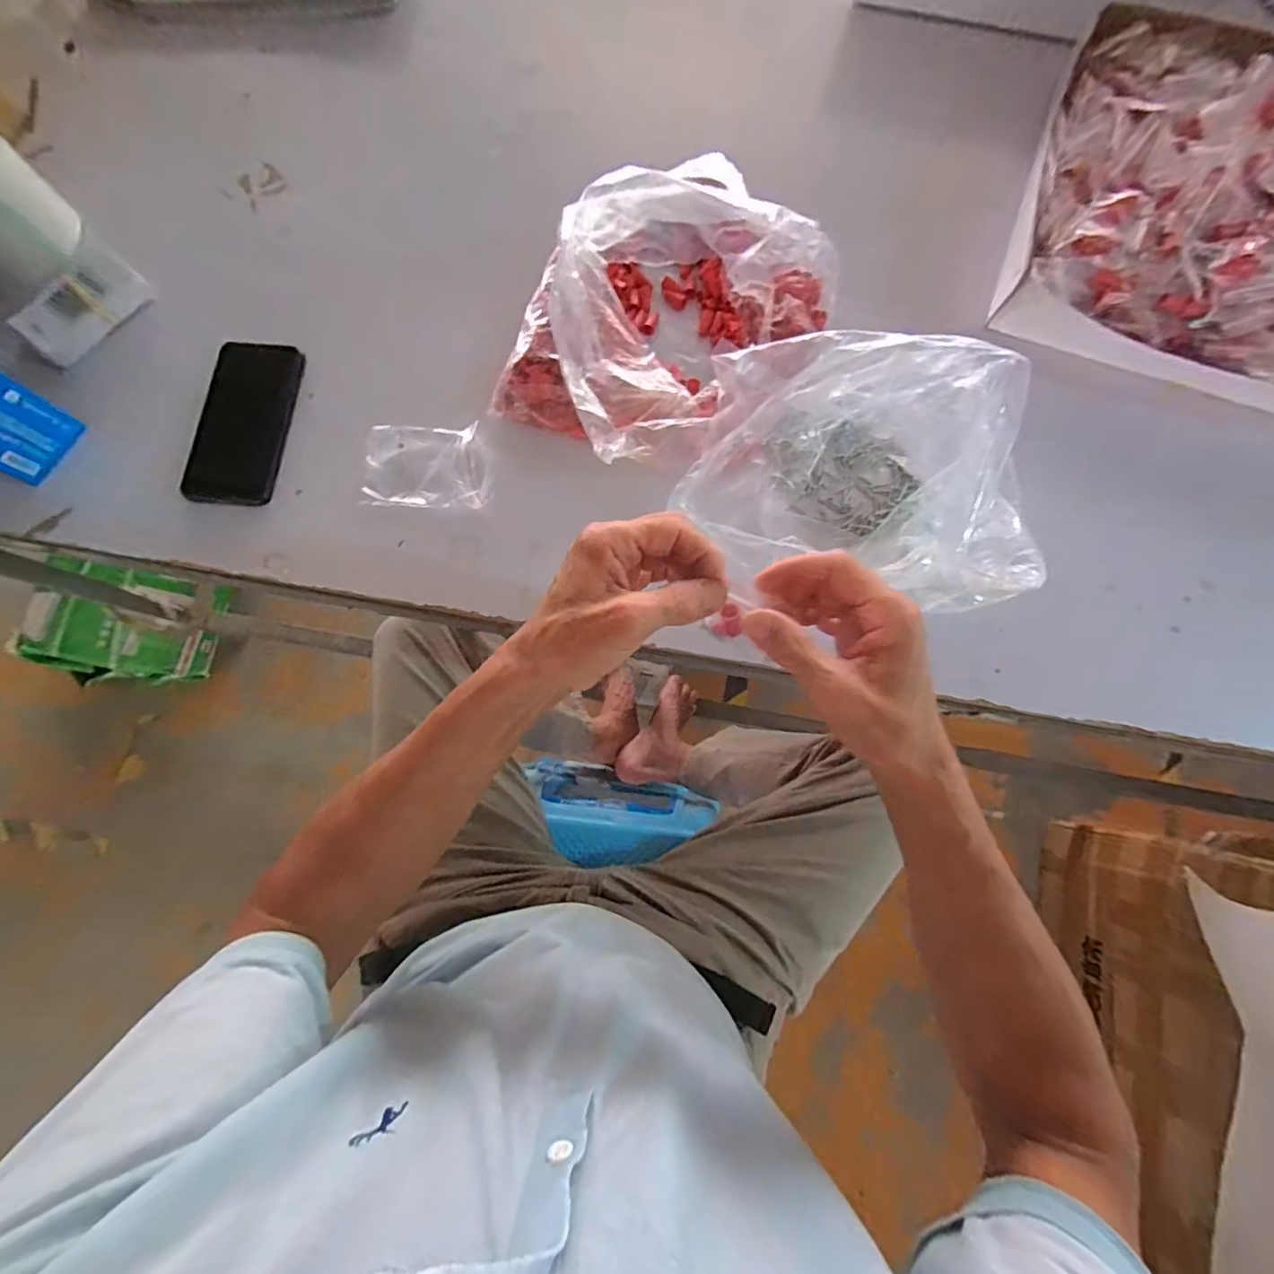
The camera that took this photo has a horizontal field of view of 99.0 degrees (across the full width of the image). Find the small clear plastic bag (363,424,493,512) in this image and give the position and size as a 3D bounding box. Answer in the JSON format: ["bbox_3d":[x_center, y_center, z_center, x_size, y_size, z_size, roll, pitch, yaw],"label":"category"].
[{"bbox_3d":[-0.182,-0.147,0.473,0.109,0.028,0.071,3,78,2],"label":"small clear plastic bag"}]

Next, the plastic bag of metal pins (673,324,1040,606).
[{"bbox_3d":[0.169,-0.124,0.416,0.258,0.110,0.159,5,78,2],"label":"plastic bag of metal pins"}]

